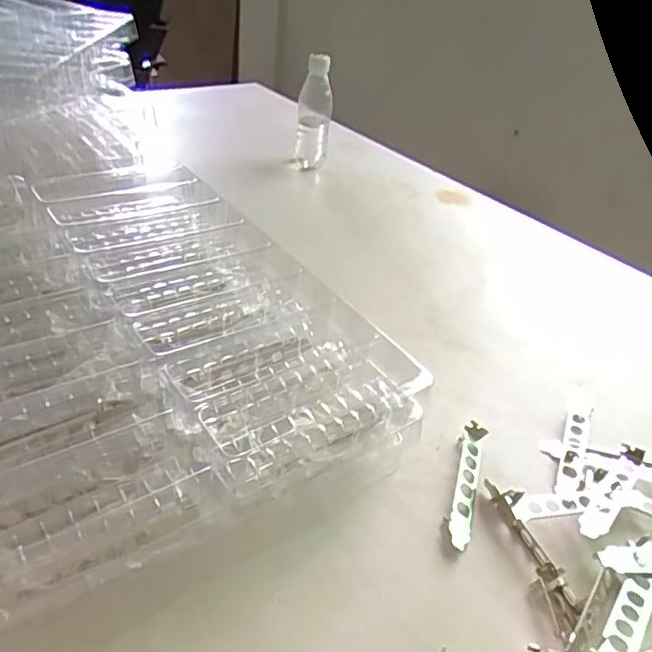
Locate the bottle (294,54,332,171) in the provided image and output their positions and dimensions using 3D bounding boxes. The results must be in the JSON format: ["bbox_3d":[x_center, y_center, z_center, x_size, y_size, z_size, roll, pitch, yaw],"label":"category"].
[{"bbox_3d":[-0.019,-0.340,0.940,0.054,0.183,0.060,4,36,-3],"label":"bottle"}]

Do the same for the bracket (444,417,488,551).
[{"bbox_3d":[0.112,0.125,0.467,0.020,0.017,0.120,15,37,11],"label":"bracket"}]

